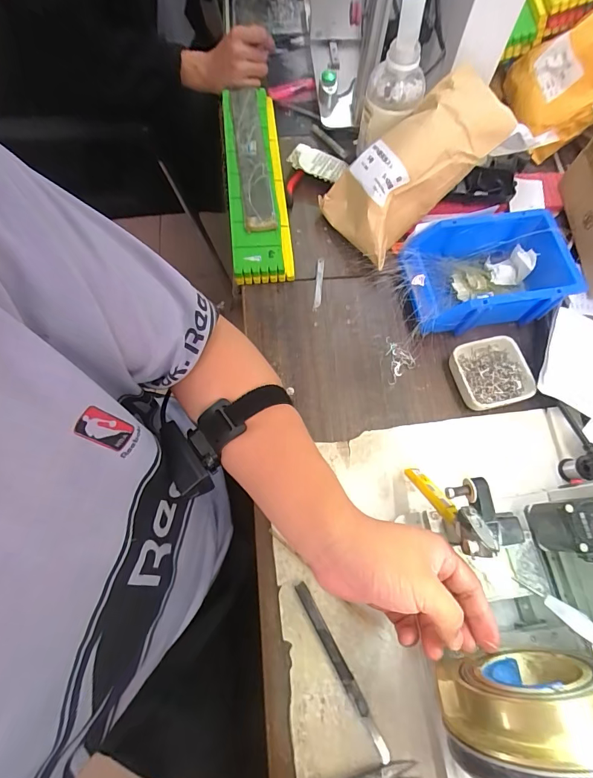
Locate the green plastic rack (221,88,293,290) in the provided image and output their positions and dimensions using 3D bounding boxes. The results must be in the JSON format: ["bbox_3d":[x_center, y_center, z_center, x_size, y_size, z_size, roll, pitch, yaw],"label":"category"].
[{"bbox_3d":[-0.061,-0.308,0.575,0.083,0.035,0.344,-5,70,-3],"label":"green plastic rack"}]

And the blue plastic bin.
[{"bbox_3d":[0.230,-0.142,0.491,0.191,0.071,0.129,-11,71,-5],"label":"blue plastic bin"}]

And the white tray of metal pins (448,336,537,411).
[{"bbox_3d":[0.233,-0.017,0.471,0.087,0.028,0.079,-11,71,-5],"label":"white tray of metal pins"}]

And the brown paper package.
[{"bbox_3d":[0.148,-0.273,0.500,0.226,0.088,0.131,-38,69,22],"label":"brown paper package"}]

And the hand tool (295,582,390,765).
[{"bbox_3d":[0.044,0.267,0.375,0.011,0.014,0.165,-27,73,-11],"label":"hand tool"}]

